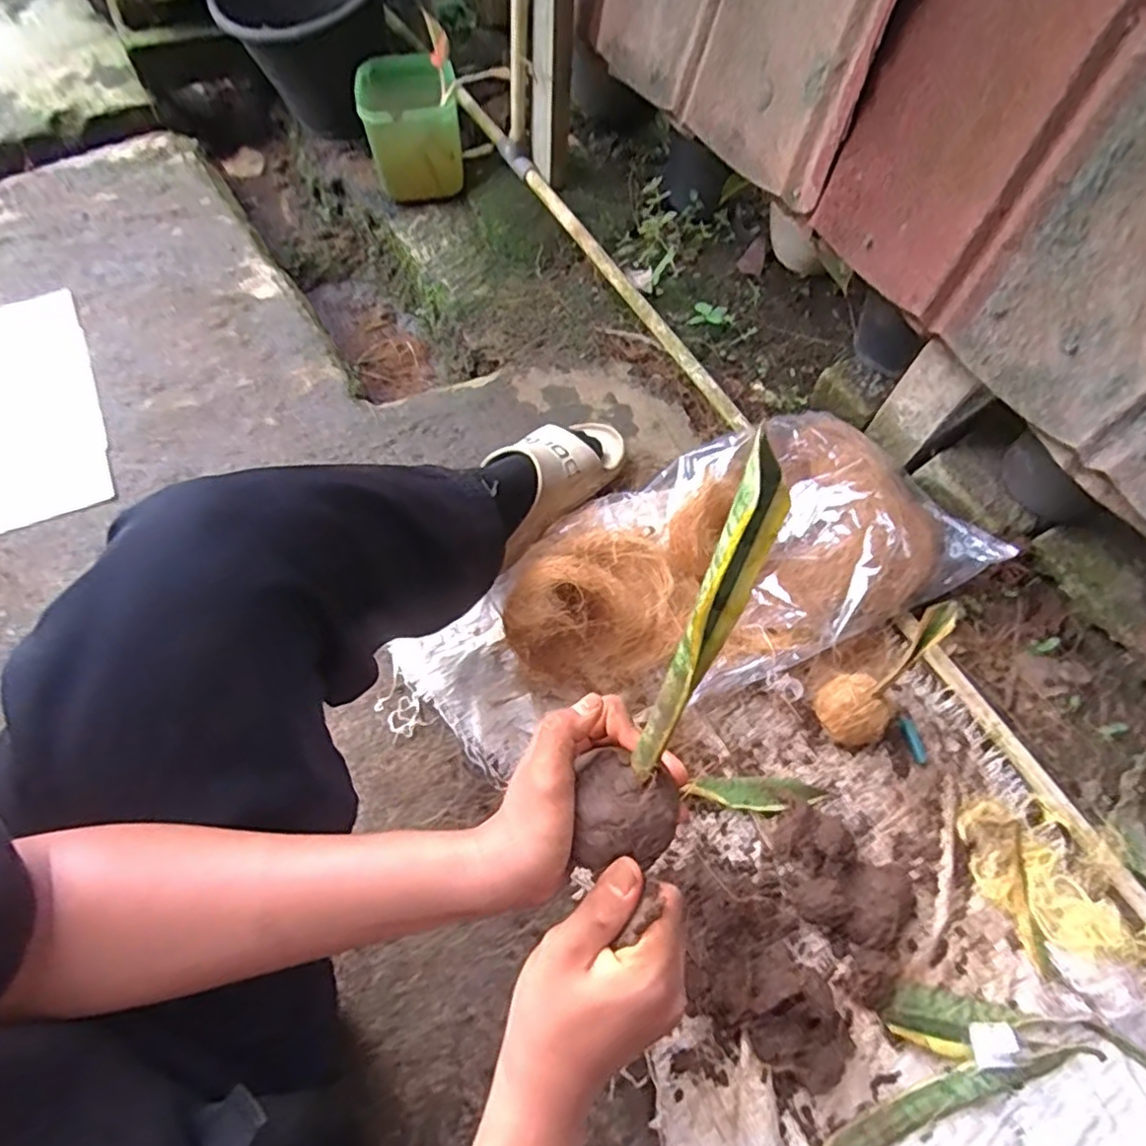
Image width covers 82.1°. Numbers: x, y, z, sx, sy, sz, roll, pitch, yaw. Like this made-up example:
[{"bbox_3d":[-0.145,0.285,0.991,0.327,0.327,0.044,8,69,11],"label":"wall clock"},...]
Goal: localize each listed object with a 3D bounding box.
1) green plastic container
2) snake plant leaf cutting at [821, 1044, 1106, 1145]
[{"bbox_3d":[-0.271,-0.745,1.115,0.153,0.179,0.157,-7,62,-7],"label":"green plastic container"},{"bbox_3d":[0.354,0.474,0.600,0.289,0.011,0.036,-14,63,-11],"label":"snake plant leaf cutting"}]

